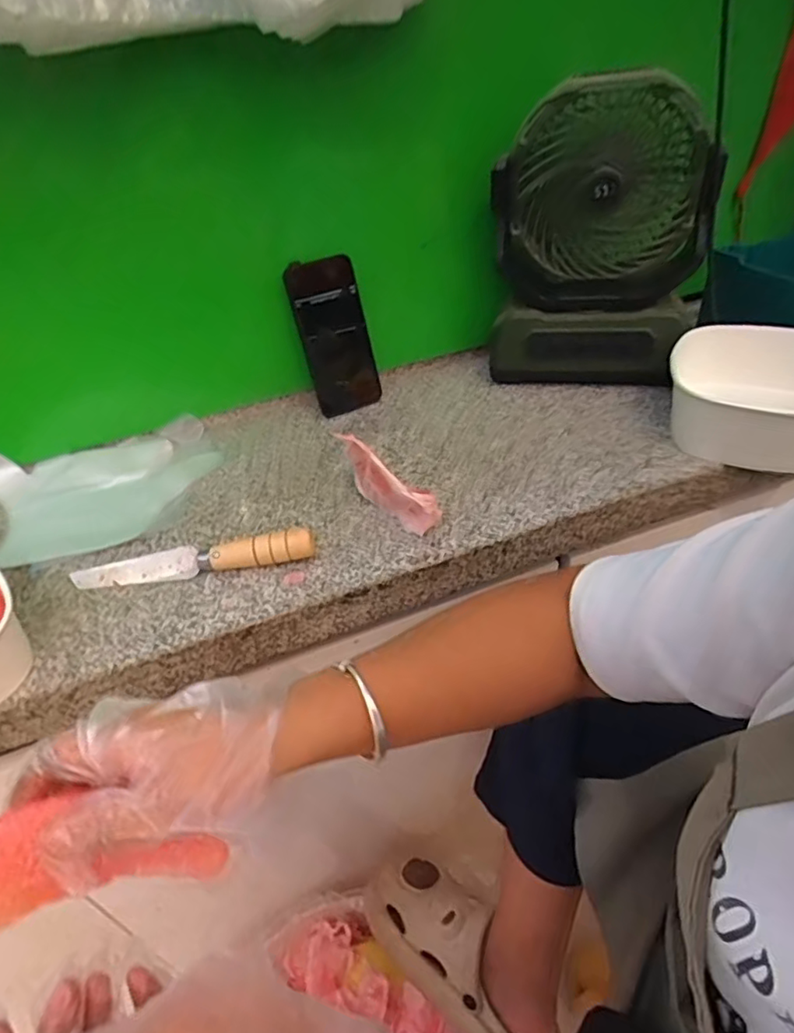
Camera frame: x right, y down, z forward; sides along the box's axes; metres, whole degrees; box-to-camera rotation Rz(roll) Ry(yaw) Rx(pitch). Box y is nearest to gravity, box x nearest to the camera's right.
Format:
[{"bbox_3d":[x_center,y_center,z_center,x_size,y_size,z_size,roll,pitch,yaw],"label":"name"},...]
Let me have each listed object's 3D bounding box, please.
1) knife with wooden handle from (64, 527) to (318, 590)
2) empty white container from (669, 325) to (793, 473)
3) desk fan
[{"bbox_3d":[-0.173,0.033,0.501,0.206,0.031,0.022,-6,39,1],"label":"knife with wooden handle"},{"bbox_3d":[0.354,-0.106,0.559,0.166,0.075,0.154,12,43,23],"label":"empty white container"},{"bbox_3d":[0.209,-0.279,0.623,0.201,0.280,0.106,4,40,14],"label":"desk fan"}]

